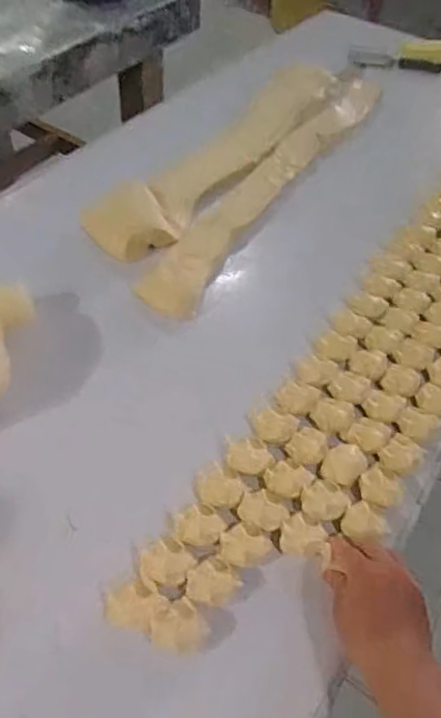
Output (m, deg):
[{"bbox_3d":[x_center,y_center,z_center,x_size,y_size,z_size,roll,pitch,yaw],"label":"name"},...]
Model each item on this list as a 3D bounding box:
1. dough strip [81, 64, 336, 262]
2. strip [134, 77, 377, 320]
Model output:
[{"bbox_3d":[0.024,-0.403,1.035,0.132,0.038,0.745,27,55,16],"label":"dough strip"},{"bbox_3d":[0.117,-0.348,0.999,0.090,0.026,0.823,26,55,15],"label":"strip"}]

